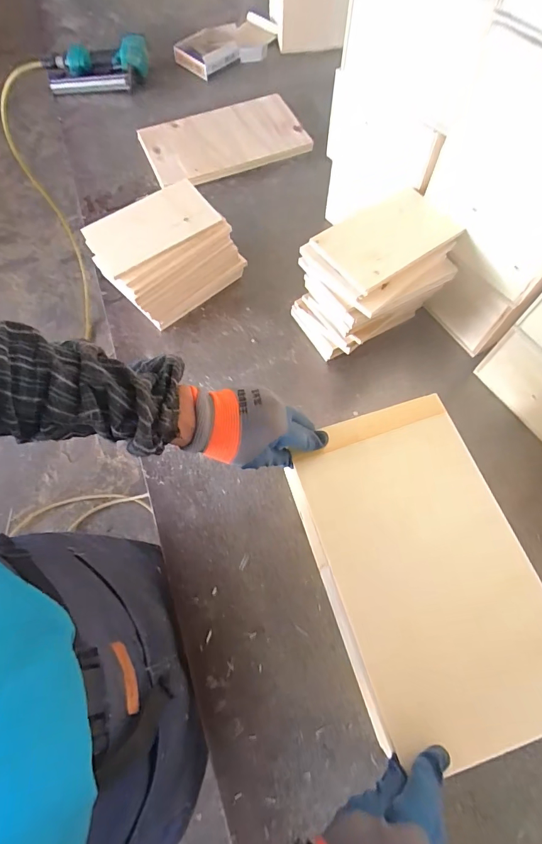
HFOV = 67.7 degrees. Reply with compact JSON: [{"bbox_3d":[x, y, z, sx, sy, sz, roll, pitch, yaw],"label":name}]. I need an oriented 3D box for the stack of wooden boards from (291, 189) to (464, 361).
[{"bbox_3d":[0.159,-0.208,0.630,0.207,0.180,0.140,-29,69,-12],"label":"stack of wooden boards"}]

